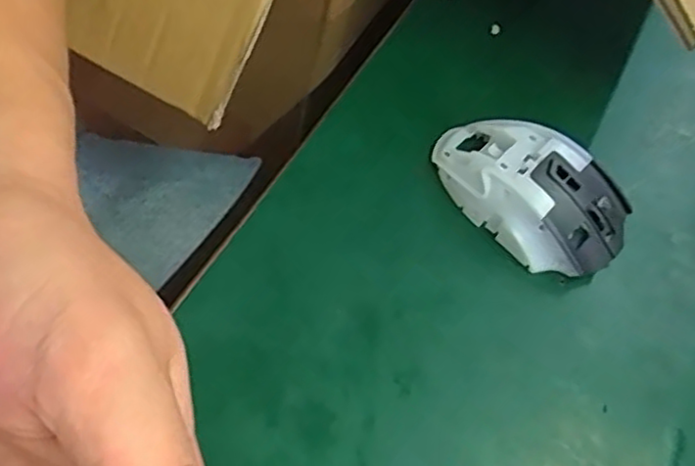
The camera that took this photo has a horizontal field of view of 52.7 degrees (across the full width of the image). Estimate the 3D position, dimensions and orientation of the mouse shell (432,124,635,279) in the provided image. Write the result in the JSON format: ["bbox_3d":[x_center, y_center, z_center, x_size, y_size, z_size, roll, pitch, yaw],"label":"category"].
[{"bbox_3d":[0.101,-0.023,0.396,0.116,0.038,0.064,33,61,11],"label":"mouse shell"}]

